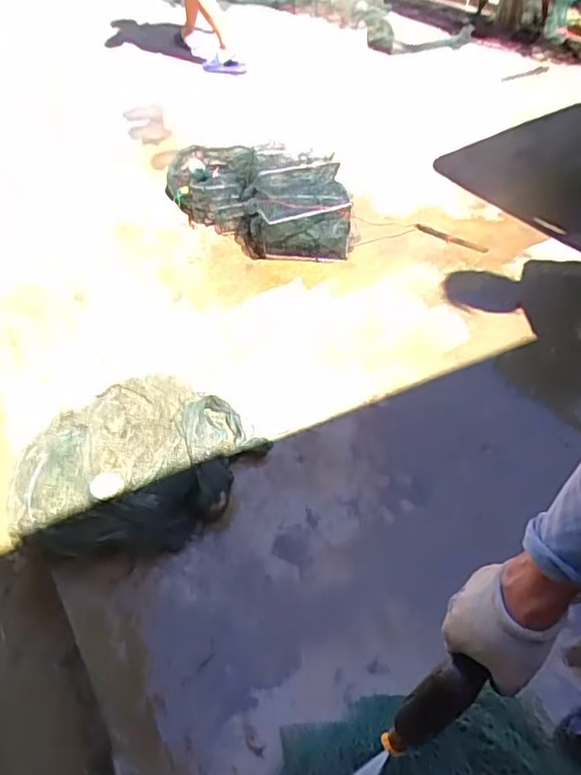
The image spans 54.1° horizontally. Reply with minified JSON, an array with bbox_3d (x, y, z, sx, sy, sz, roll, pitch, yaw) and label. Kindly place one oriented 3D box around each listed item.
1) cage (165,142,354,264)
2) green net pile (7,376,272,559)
[{"bbox_3d":[-0.113,-0.604,1.767,0.604,0.240,0.312,29,56,26],"label":"cage"},{"bbox_3d":[-0.339,0.167,1.226,0.492,0.127,0.380,-34,55,-25],"label":"green net pile"}]

